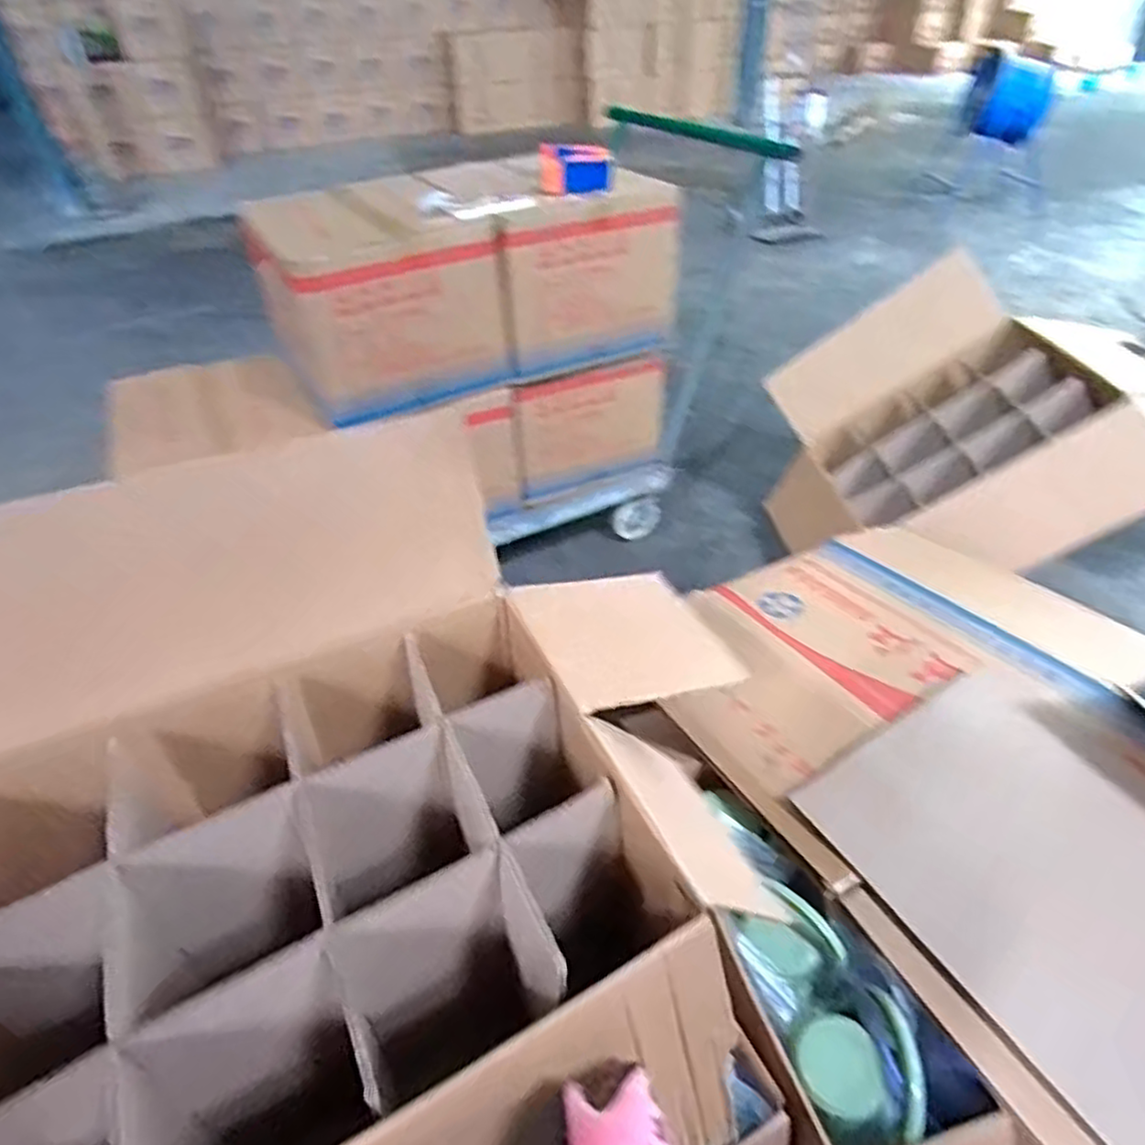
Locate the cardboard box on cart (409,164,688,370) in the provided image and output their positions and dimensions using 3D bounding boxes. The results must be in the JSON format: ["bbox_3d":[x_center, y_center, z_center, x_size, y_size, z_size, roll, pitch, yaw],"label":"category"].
[{"bbox_3d":[-0.042,-0.780,1.755,0.459,0.412,0.415,-24,44,-23],"label":"cardboard box on cart"}]

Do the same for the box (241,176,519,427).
[{"bbox_3d":[-0.413,-0.619,1.604,0.483,0.392,0.400,-21,43,-20],"label":"box"}]

